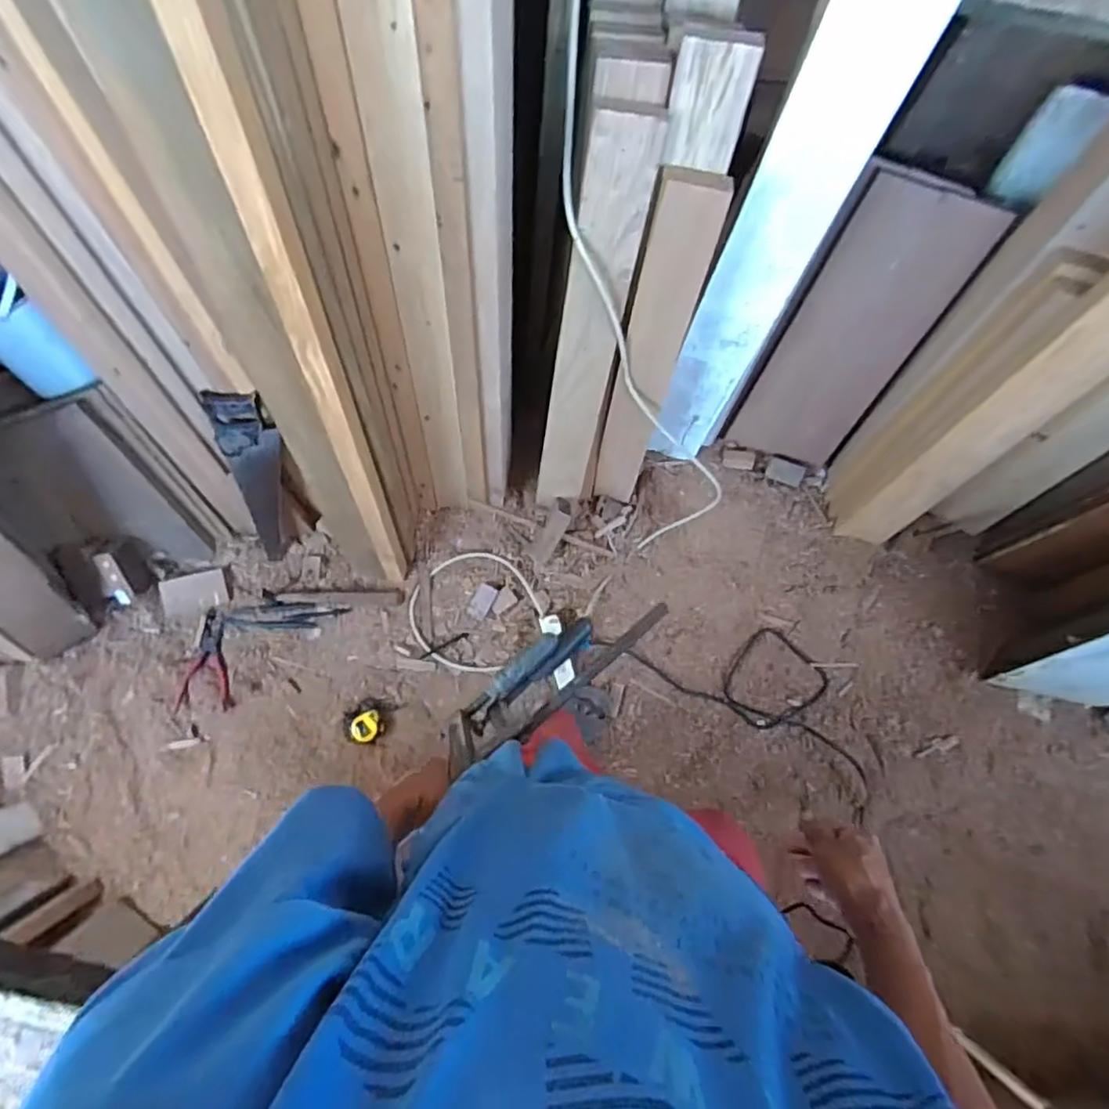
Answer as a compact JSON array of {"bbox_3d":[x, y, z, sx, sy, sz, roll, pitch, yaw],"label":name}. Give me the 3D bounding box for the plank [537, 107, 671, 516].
[{"bbox_3d":[0.052,-0.330,1.058,0.113,0.736,0.044,7,55,-2],"label":"plank"}]

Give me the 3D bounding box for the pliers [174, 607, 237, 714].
[{"bbox_3d":[-0.724,0.225,1.327,0.112,0.013,0.212,6,81,0],"label":"pliers"}]

